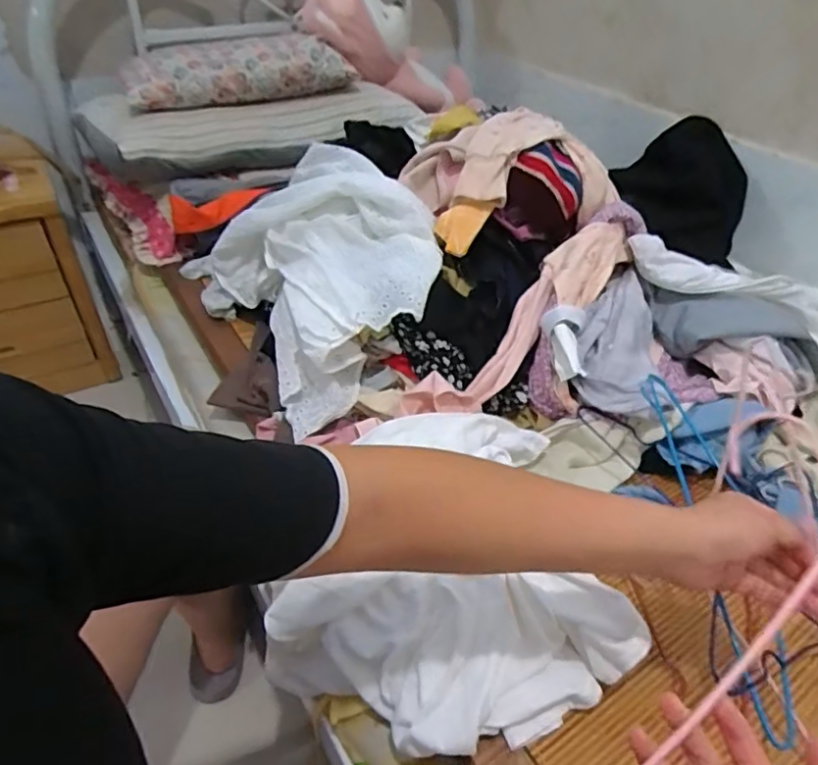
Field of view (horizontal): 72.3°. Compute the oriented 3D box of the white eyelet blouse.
[{"bbox_3d":[-0.147,-0.185,0.844,0.257,0.229,0.454,-21,46,-26],"label":"white eyelet blouse"}]

